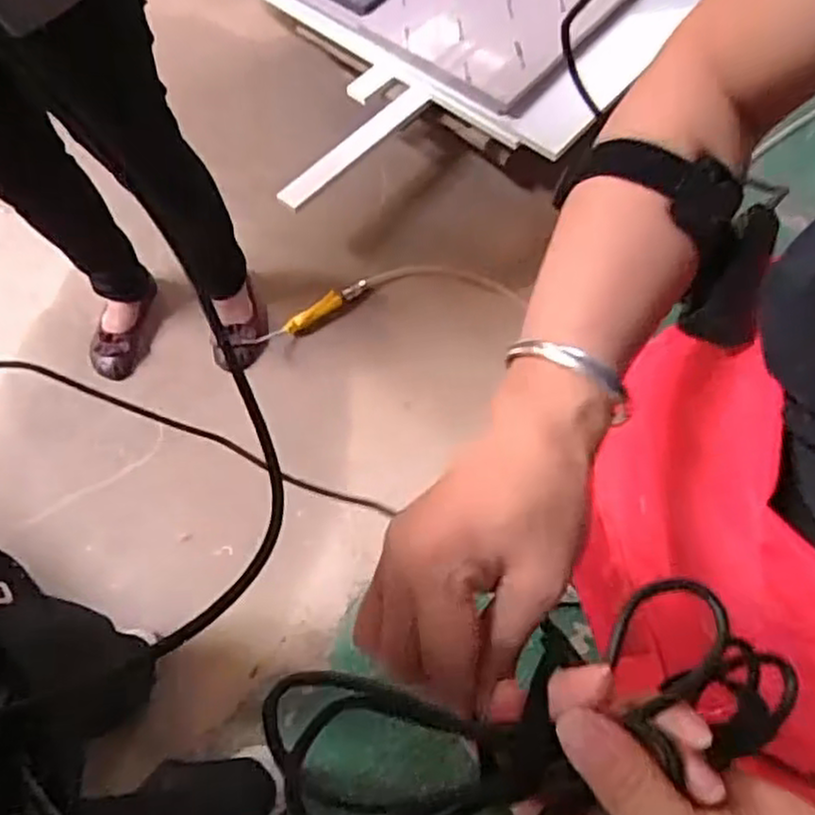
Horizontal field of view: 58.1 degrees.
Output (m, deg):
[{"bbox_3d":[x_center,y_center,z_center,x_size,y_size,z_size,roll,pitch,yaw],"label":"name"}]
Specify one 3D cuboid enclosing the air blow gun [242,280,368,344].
[{"bbox_3d":[-0.188,-0.178,1.425,0.275,0.042,0.048,-34,68,-15],"label":"air blow gun"}]

